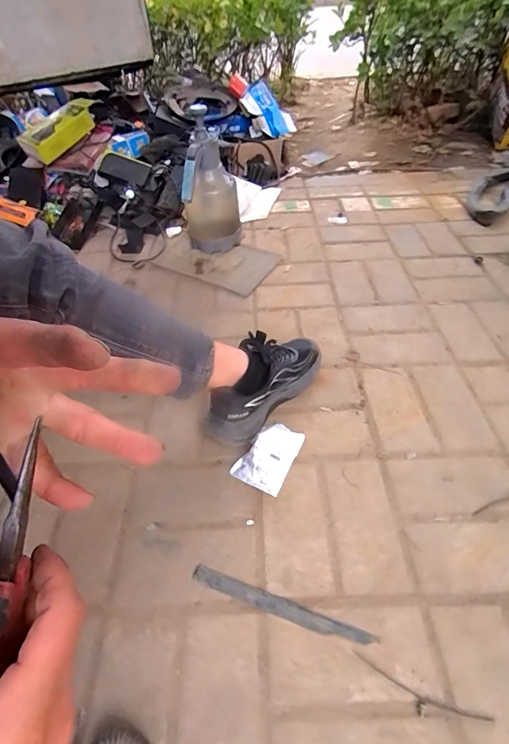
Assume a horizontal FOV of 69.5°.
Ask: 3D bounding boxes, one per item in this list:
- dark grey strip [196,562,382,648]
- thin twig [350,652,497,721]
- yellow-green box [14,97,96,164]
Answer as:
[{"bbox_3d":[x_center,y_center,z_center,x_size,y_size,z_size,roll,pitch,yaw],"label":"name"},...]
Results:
[{"bbox_3d":[0.030,0.294,0.460,0.231,0.004,0.021,13,51,16],"label":"dark grey strip"},{"bbox_3d":[0.179,0.355,0.400,0.145,0.004,0.026,15,51,17],"label":"thin twig"},{"bbox_3d":[-0.646,-0.822,1.239,0.083,0.080,0.288,36,77,30],"label":"yellow-green box"}]

